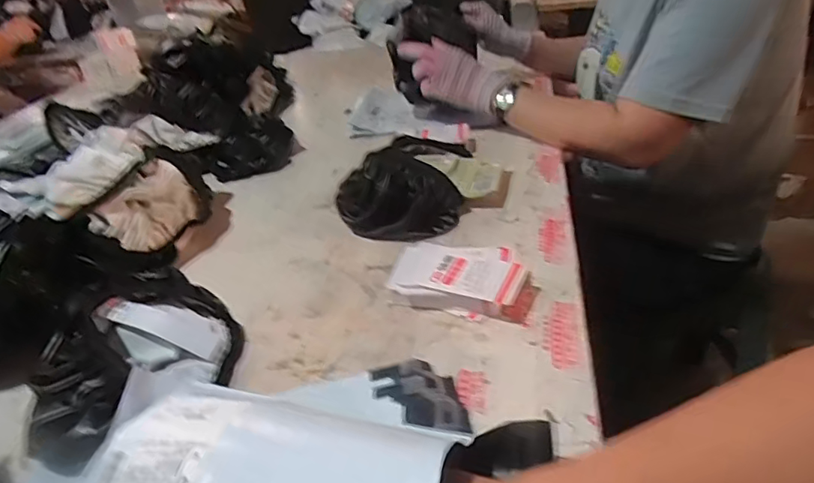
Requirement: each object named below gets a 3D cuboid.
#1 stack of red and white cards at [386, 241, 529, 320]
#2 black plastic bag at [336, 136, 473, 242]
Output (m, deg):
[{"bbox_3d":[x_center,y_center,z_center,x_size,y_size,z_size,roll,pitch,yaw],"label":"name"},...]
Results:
[{"bbox_3d":[0.049,0.036,0.522,0.121,0.033,0.072,6,34,21],"label":"stack of red and white cards"},{"bbox_3d":[-0.012,-0.068,0.654,0.144,0.090,0.135,-12,32,-7],"label":"black plastic bag"}]

